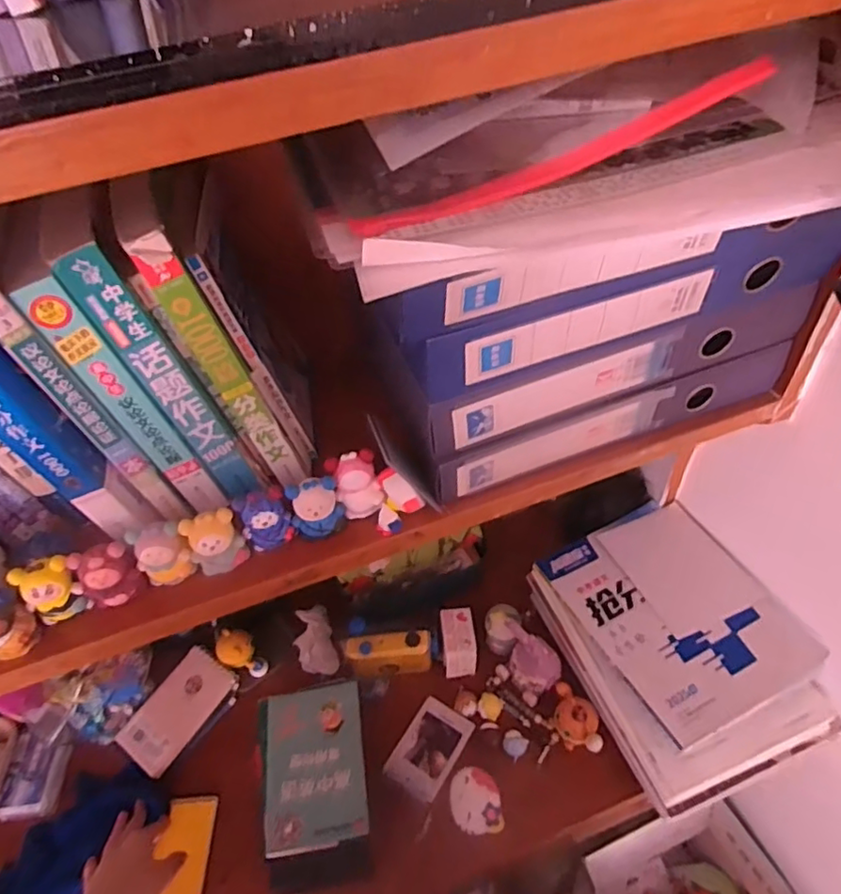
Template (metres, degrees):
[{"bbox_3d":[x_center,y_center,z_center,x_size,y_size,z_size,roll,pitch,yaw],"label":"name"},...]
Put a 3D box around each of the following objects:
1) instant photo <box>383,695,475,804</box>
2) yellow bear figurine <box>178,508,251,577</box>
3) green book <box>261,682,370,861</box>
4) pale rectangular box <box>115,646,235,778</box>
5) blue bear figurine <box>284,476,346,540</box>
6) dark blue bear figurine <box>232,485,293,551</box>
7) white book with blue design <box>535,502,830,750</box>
[{"bbox_3d":[0.010,0.344,0.682,0.065,0.009,0.097,23,57,26],"label":"instant photo"},{"bbox_3d":[-0.153,0.072,0.446,0.038,0.047,0.026,-24,50,-16],"label":"yellow bear figurine"},{"bbox_3d":[-0.109,0.322,0.612,0.103,0.015,0.148,-12,47,-5],"label":"green book"},{"bbox_3d":[-0.292,0.313,0.715,0.073,0.018,0.132,23,54,25],"label":"pale rectangular box"},{"bbox_3d":[-0.080,0.046,0.455,0.038,0.044,0.026,-16,48,-8],"label":"blue bear figurine"},{"bbox_3d":[-0.118,0.056,0.453,0.035,0.046,0.022,-16,48,-8],"label":"dark blue bear figurine"},{"bbox_3d":[0.285,0.175,0.672,0.197,0.016,0.250,-24,42,-11],"label":"white book with blue design"}]

